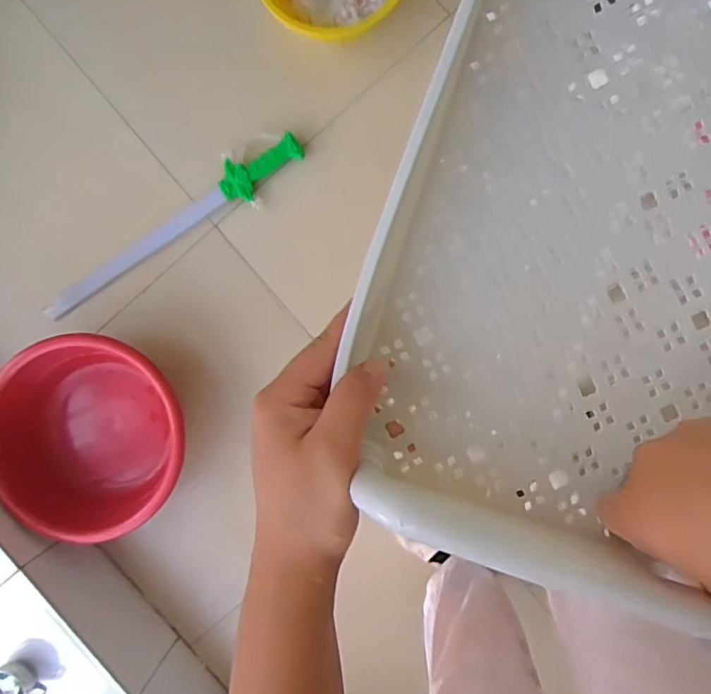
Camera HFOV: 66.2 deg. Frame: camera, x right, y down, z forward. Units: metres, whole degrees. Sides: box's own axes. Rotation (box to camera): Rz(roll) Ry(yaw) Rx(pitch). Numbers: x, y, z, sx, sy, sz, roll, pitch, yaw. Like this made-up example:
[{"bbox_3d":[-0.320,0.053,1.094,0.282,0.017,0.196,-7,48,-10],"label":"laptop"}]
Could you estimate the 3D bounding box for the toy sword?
[{"bbox_3d":[-0.336,-0.224,1.010,0.555,0.031,0.063,-32,91,3],"label":"toy sword"}]

